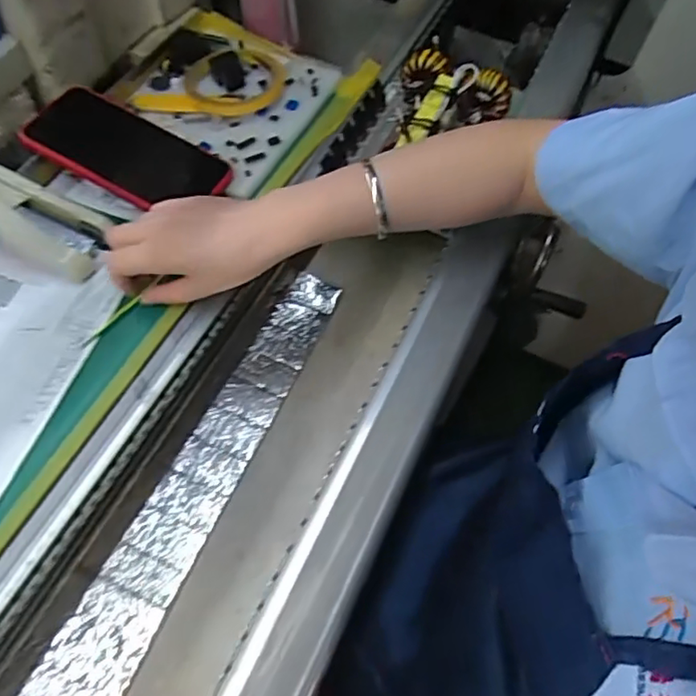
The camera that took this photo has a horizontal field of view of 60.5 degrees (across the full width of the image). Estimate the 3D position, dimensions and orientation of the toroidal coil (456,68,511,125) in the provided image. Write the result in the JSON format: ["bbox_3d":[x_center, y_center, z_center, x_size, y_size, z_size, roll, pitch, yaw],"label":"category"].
[{"bbox_3d":[0.129,-0.241,0.577,0.053,0.057,0.018,-7,60,-9],"label":"toroidal coil"}]

